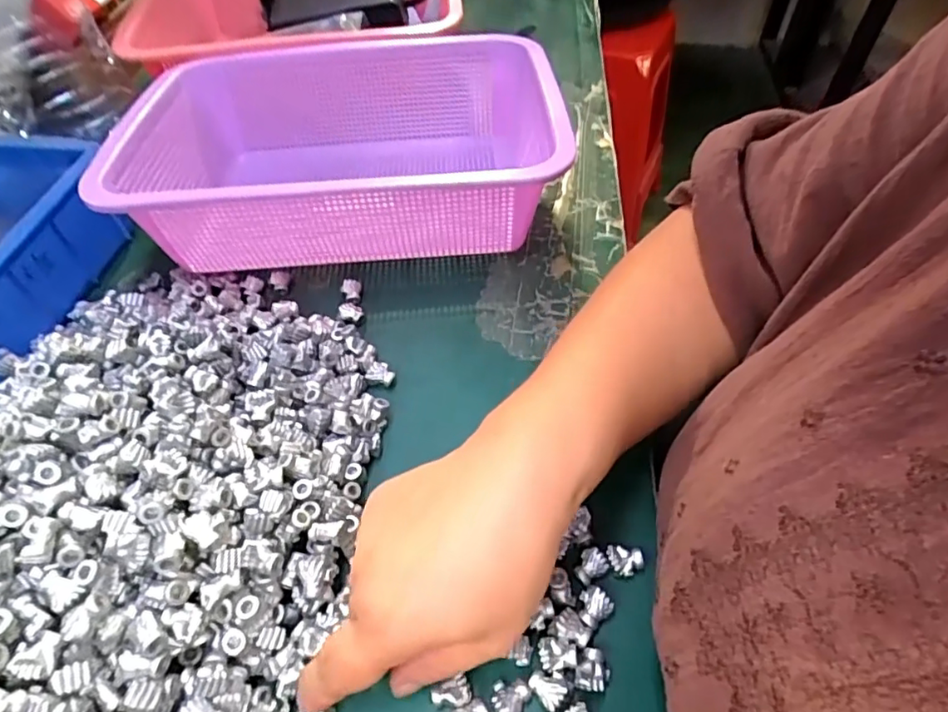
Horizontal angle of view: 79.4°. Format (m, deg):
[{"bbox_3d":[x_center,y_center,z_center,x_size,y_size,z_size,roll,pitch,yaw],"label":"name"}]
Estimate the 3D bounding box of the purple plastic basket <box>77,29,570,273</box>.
[{"bbox_3d":[-0.086,-0.152,0.430,0.282,0.094,0.220,-1,52,2],"label":"purple plastic basket"}]

